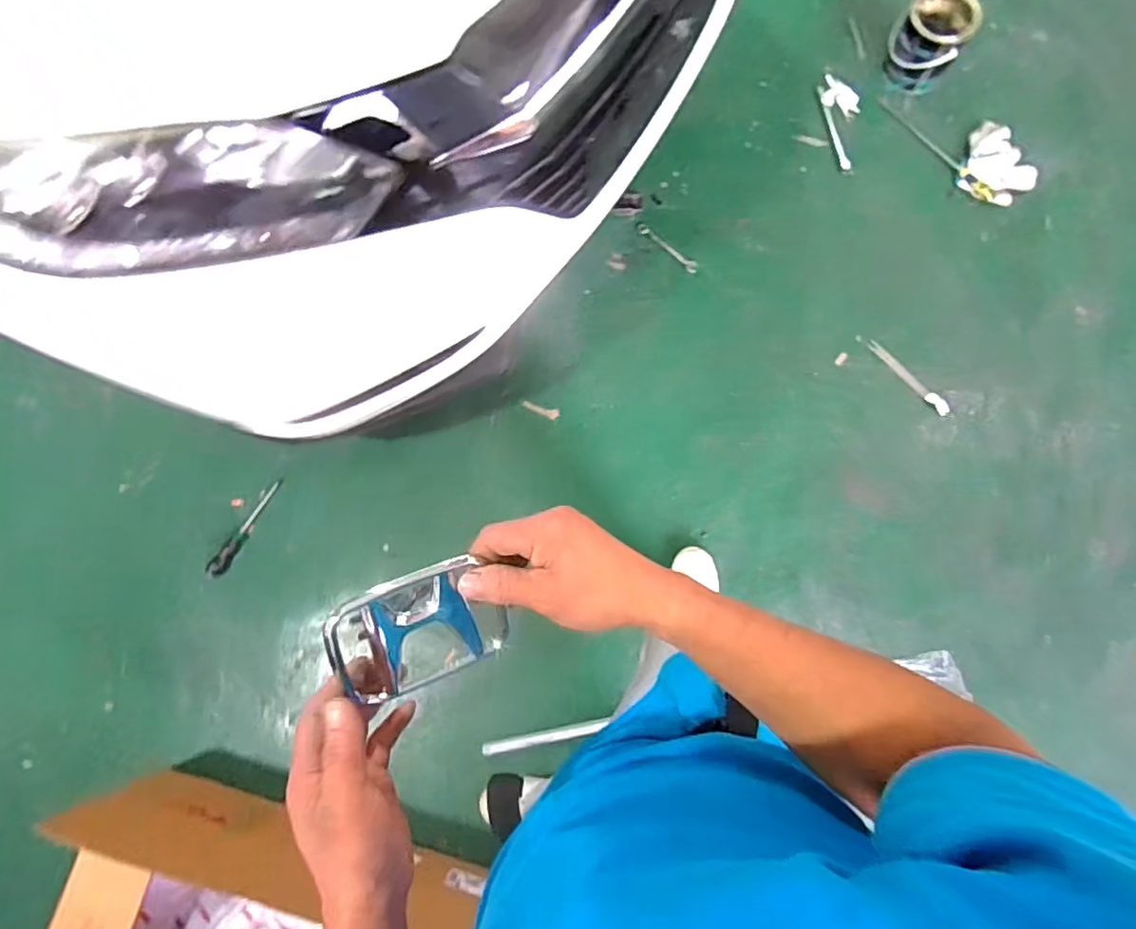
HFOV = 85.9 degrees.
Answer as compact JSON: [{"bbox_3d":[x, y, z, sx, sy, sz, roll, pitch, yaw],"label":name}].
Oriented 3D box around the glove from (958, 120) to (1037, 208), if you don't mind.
[{"bbox_3d":[1.057,-0.738,1.518,0.135,0.080,0.190,-41,81,-5],"label":"glove"}]

